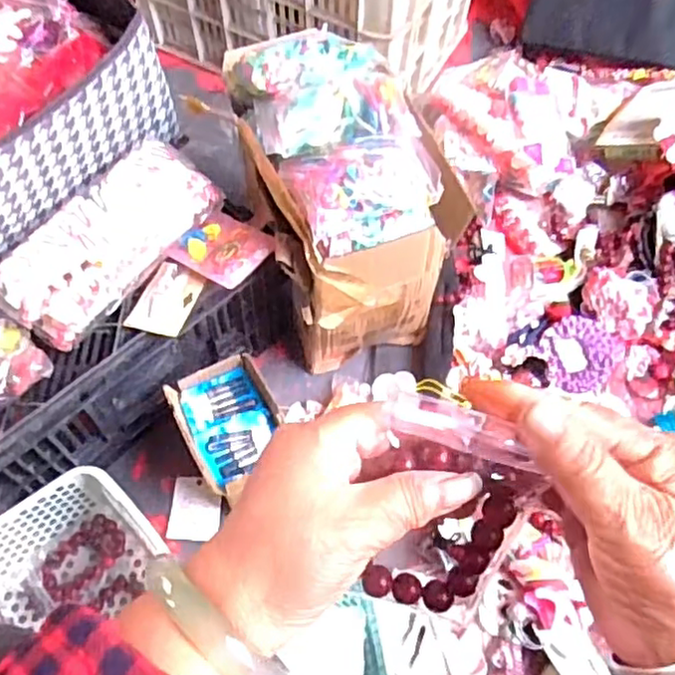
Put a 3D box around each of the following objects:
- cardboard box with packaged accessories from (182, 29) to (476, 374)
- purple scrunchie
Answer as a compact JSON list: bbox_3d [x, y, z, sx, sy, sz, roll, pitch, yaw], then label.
[{"bbox_3d":[0.001,-0.140,0.770,0.189,0.314,0.253,-24,66,-13],"label":"cardboard box with packaged accessories"},{"bbox_3d":[0.310,0.023,0.865,0.095,0.028,0.098,0,62,-1],"label":"purple scrunchie"}]

